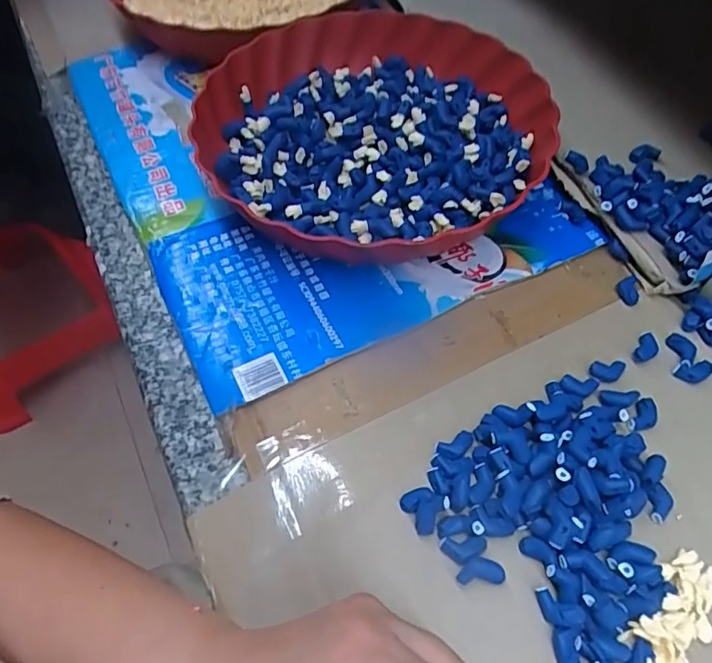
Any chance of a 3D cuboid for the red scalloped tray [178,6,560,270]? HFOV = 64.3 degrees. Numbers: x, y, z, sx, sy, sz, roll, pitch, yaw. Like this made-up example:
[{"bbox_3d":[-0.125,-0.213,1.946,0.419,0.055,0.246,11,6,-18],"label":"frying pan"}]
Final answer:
[{"bbox_3d":[0.012,-0.148,0.416,0.246,0.049,0.242,-38,63,-21],"label":"red scalloped tray"}]

